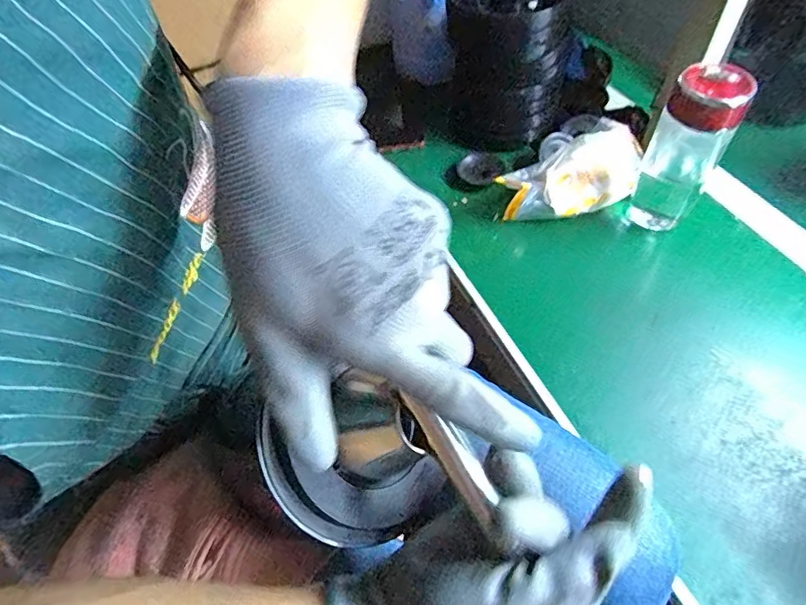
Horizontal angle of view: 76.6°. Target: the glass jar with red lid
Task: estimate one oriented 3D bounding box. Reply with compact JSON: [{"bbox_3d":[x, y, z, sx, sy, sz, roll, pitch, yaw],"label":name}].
[{"bbox_3d":[0.297,-0.159,0.542,0.069,0.173,0.063,26,58,21],"label":"glass jar with red lid"}]

